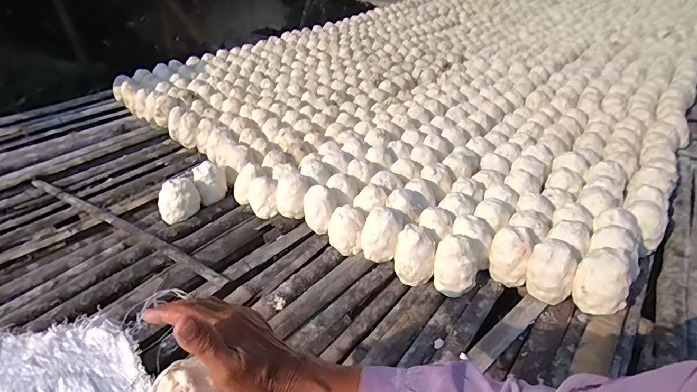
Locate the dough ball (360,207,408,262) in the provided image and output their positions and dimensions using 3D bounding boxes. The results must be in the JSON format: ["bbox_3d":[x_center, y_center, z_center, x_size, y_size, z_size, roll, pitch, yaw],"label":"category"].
[{"bbox_3d":[0.073,0.075,0.790,0.092,0.088,0.077,3,36,3],"label":"dough ball"}]

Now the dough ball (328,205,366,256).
[{"bbox_3d":[-0.005,0.075,0.821,0.076,0.085,0.071,0,36,0],"label":"dough ball"}]

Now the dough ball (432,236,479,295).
[{"bbox_3d":[0.206,0.133,0.739,0.082,0.104,0.080,0,36,0],"label":"dough ball"}]

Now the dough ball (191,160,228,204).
[{"bbox_3d":[-0.349,-0.035,0.969,0.074,0.080,0.066,-12,38,-17],"label":"dough ball"}]

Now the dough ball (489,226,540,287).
[{"bbox_3d":[0.324,0.110,0.758,0.078,0.091,0.090,21,41,25],"label":"dough ball"}]

